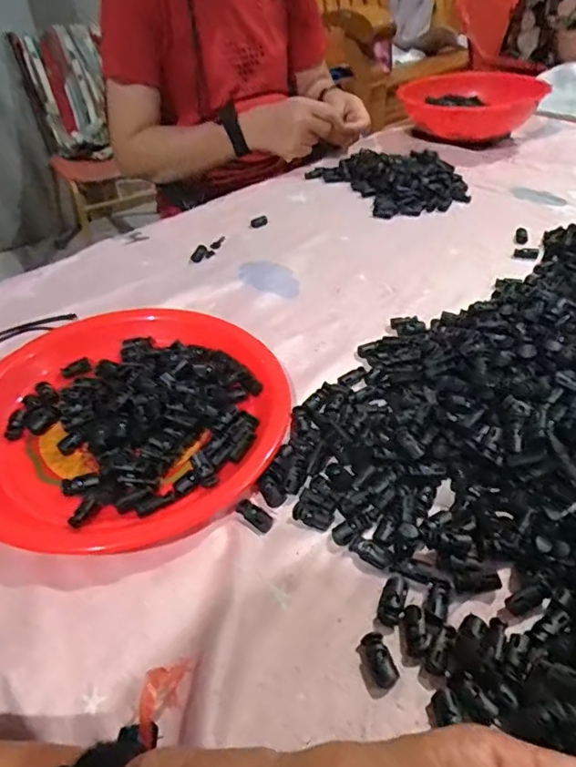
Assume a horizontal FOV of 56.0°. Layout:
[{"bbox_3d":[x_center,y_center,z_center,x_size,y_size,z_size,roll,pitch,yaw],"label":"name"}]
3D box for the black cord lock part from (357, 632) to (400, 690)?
[{"bbox_3d":[0.052,0.157,0.307,0.015,0.007,0.028,-22,45,-18],"label":"black cord lock part"}]

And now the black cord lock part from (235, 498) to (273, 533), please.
[{"bbox_3d":[-0.023,0.093,0.381,0.028,0.007,0.014,29,52,31],"label":"black cord lock part"}]

